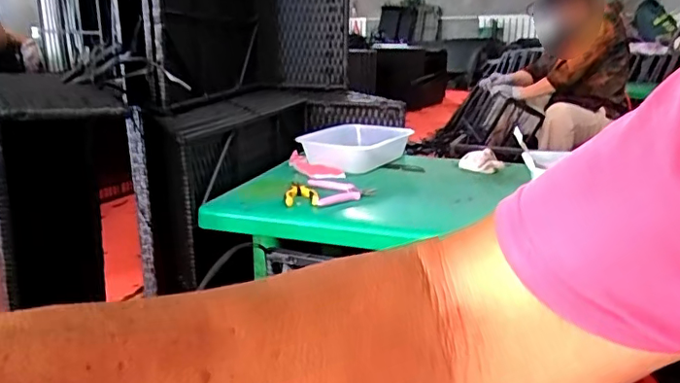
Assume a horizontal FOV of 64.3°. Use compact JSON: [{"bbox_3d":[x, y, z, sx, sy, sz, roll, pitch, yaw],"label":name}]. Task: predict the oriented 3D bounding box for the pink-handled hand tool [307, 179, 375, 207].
[{"bbox_3d":[0.006,-0.004,1.098,0.123,0.010,0.174,-2,17,-9],"label":"pink-handled hand tool"}]

